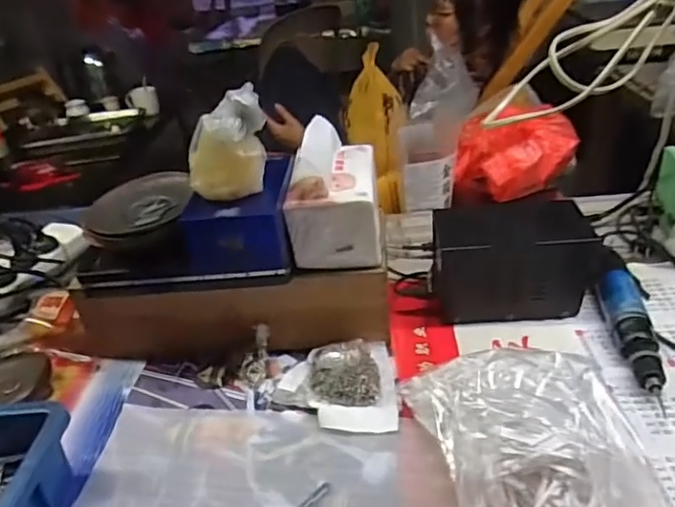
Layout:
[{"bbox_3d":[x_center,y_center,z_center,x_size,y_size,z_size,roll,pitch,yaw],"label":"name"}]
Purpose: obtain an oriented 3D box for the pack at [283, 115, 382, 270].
[{"bbox_3d":[-0.005,-0.066,0.588,0.089,0.114,0.123,-5,31,3],"label":"pack"}]

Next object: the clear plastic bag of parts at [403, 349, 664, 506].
[{"bbox_3d":[0.158,0.142,0.419,0.165,0.096,0.225,-11,31,-6],"label":"clear plastic bag of parts"}]

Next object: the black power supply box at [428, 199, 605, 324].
[{"bbox_3d":[0.197,0.001,0.622,0.182,0.102,0.087,0,32,11],"label":"black power supply box"}]

